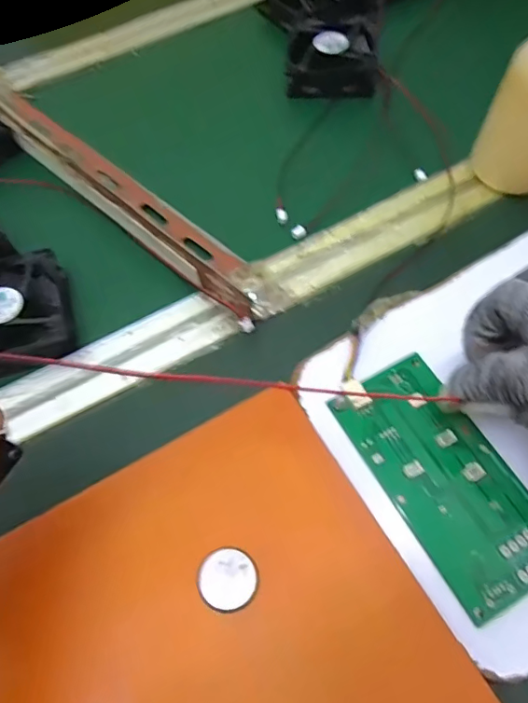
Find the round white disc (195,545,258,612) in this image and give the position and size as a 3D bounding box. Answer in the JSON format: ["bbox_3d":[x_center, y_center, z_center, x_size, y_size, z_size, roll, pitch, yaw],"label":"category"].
[{"bbox_3d":[-0.018,0.115,0.263,0.029,0.009,0.029,-2,60,3],"label":"round white disc"}]

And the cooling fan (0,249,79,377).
[{"bbox_3d":[-0.182,-0.026,0.359,0.093,0.023,0.083,-20,61,-7],"label":"cooling fan"}]

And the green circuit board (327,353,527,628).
[{"bbox_3d":[0.098,0.065,0.282,0.065,0.007,0.133,-27,62,-11],"label":"green circuit board"}]

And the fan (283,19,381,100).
[{"bbox_3d":[0.060,-0.266,0.471,0.077,0.026,0.076,1,60,5],"label":"fan"}]

